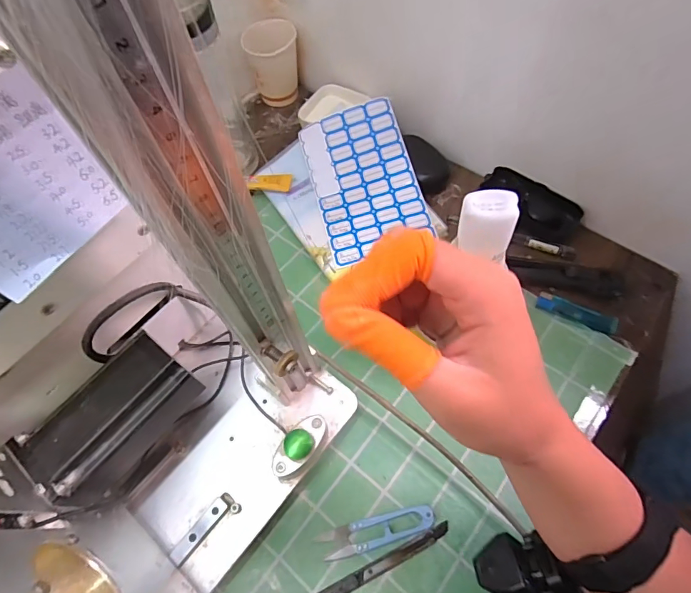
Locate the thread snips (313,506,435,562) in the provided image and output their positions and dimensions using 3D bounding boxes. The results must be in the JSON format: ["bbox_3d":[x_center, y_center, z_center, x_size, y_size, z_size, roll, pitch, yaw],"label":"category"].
[{"bbox_3d":[0.026,0.197,0.359,0.097,0.011,0.023,-14,63,-4],"label":"thread snips"}]

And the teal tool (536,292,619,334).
[{"bbox_3d":[0.233,0.016,0.430,0.076,0.011,0.017,24,67,15],"label":"teal tool"}]

